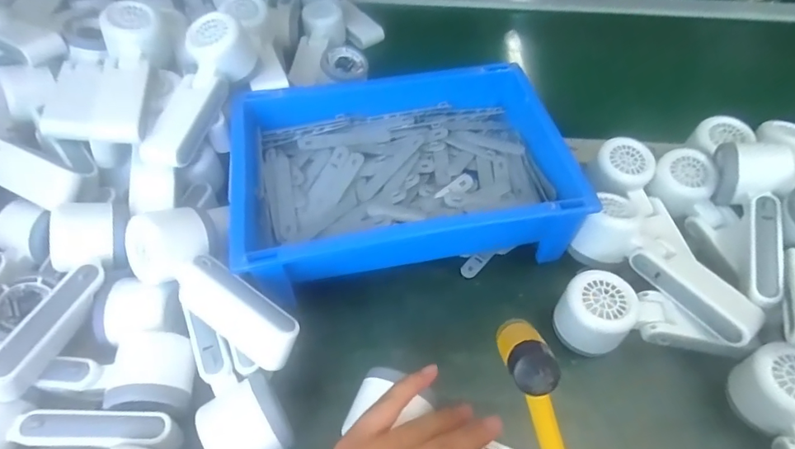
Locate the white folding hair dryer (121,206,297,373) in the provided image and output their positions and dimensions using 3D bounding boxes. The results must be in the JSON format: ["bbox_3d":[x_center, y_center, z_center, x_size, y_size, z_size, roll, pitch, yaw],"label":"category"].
[{"bbox_3d":[-0.146,0.048,0.368,0.067,0.050,0.157,-36,60,-25],"label":"white folding hair dryer"}]

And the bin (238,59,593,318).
[{"bbox_3d":[0.001,-0.051,0.486,0.303,0.088,0.226,-9,53,-8],"label":"bin"}]

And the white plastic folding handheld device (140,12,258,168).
[{"bbox_3d":[-0.192,-0.129,0.465,0.059,0.044,0.163,15,73,11],"label":"white plastic folding handheld device"}]

